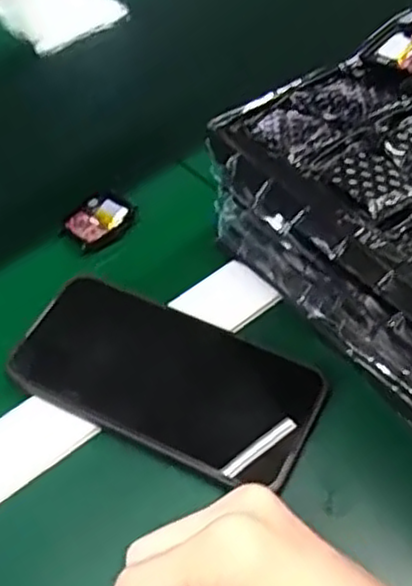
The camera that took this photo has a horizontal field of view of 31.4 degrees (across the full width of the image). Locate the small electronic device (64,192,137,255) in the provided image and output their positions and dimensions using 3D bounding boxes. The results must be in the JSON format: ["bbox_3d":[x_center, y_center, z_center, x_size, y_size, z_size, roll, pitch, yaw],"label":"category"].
[{"bbox_3d":[-0.069,-0.048,0.477,0.044,0.007,0.039,-33,60,-16],"label":"small electronic device"}]

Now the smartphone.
[{"bbox_3d":[-0.022,0.043,0.390,0.159,0.008,0.078,21,61,18],"label":"smartphone"}]

